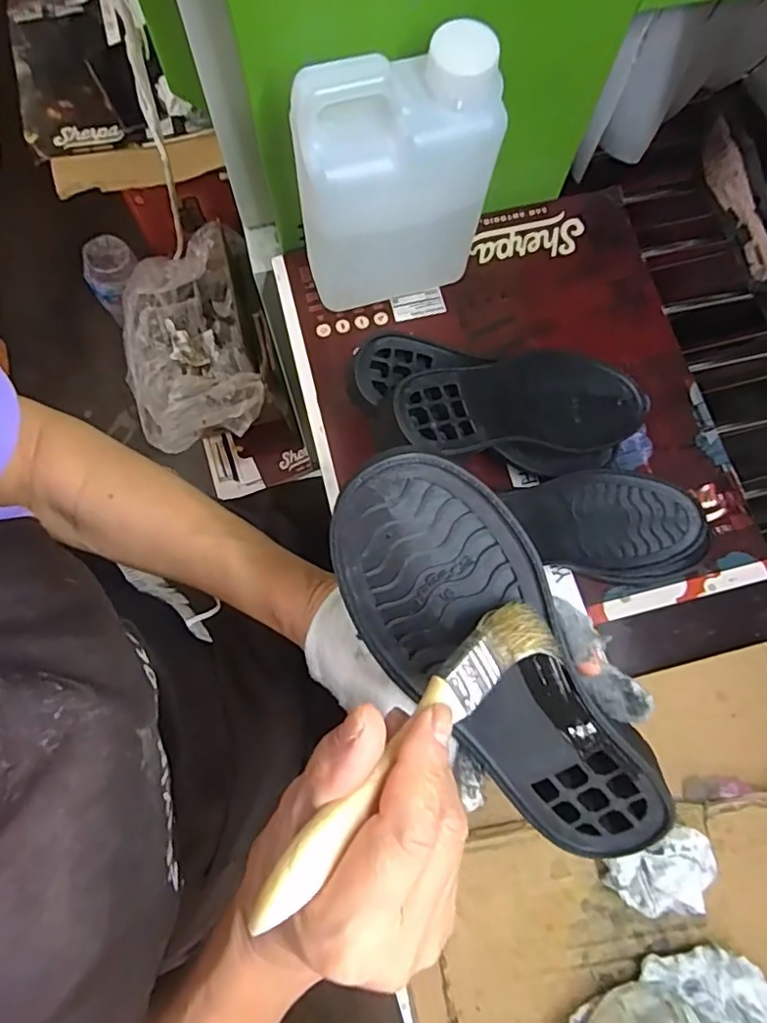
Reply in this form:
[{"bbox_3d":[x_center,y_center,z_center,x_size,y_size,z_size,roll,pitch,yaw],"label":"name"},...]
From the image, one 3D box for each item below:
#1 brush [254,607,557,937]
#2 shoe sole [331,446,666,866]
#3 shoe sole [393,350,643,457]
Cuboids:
[{"bbox_3d":[0.013,0.083,0.209,0.142,0.008,0.026,-38,80,-27],"label":"brush"},{"bbox_3d":[0.048,0.071,0.244,0.074,0.025,0.207,-30,102,12],"label":"shoe sole"},{"bbox_3d":[0.103,-0.077,0.422,0.202,0.017,0.072,-8,76,-24],"label":"shoe sole"}]

